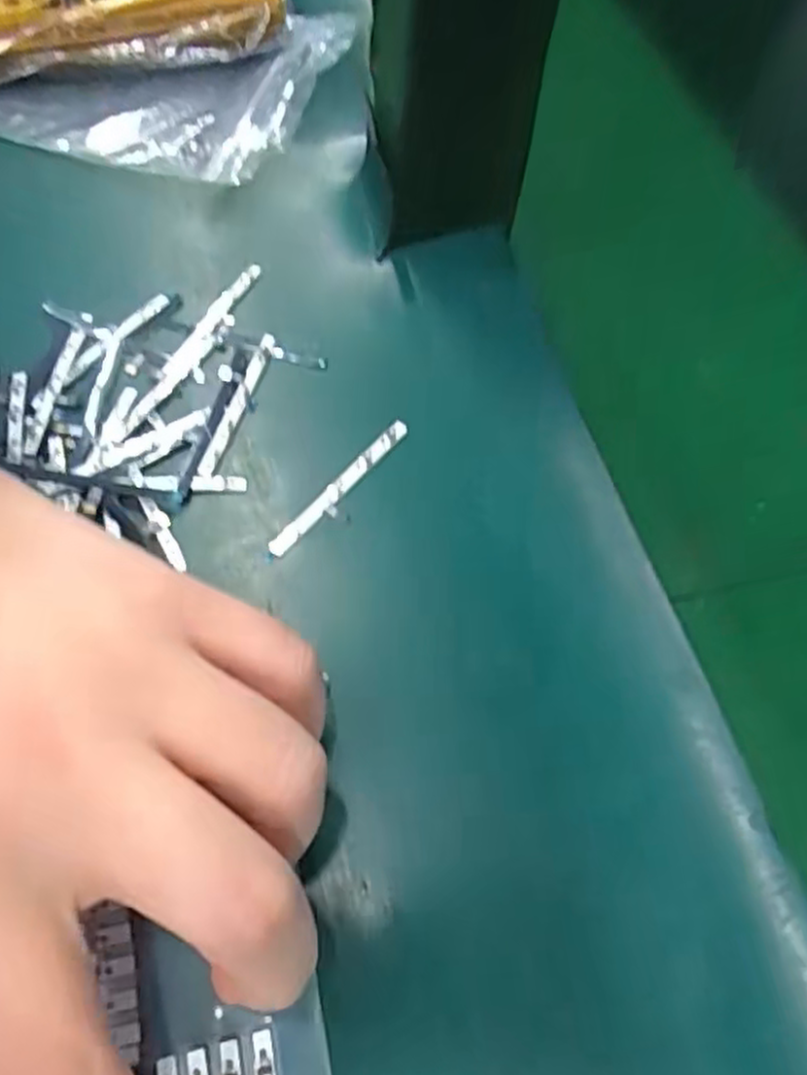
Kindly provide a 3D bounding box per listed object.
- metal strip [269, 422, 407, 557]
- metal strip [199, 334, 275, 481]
[{"bbox_3d":[-0.018,-0.016,0.224,0.007,0.004,0.058,36,66,16],"label":"metal strip"},{"bbox_3d":[-0.052,-0.043,0.237,0.006,0.004,0.059,14,61,5],"label":"metal strip"}]

